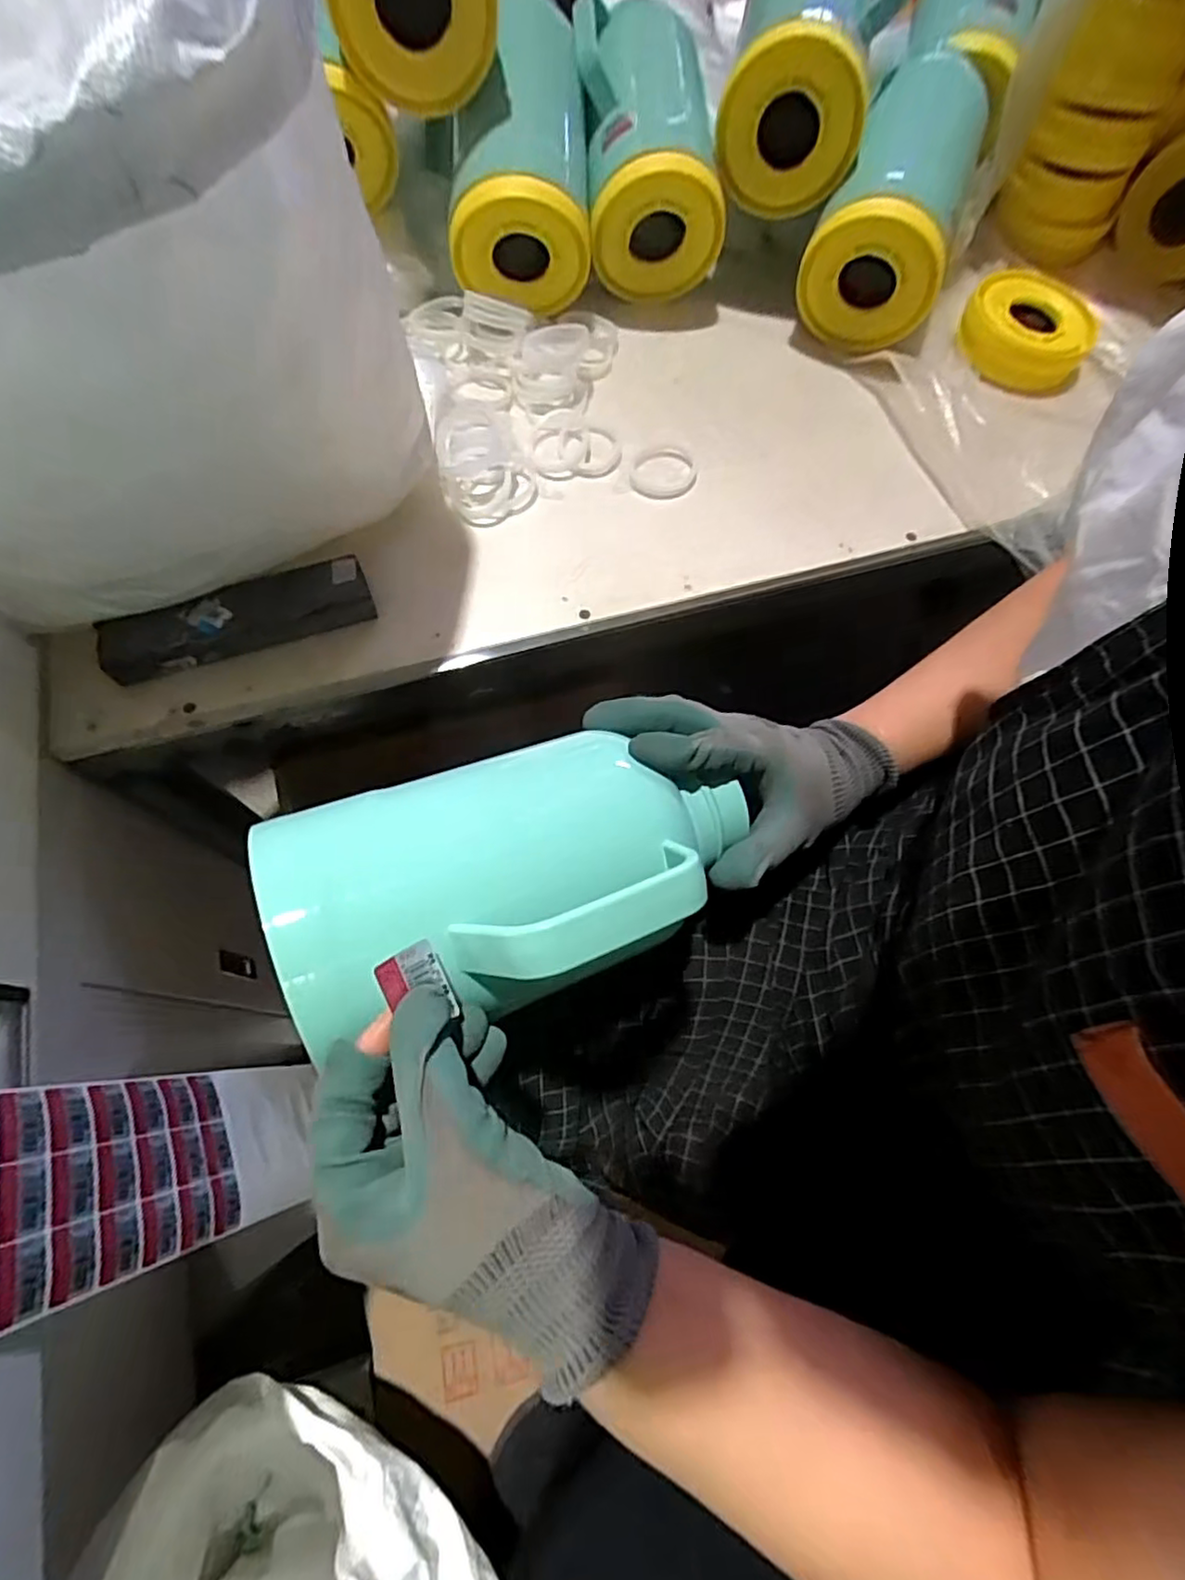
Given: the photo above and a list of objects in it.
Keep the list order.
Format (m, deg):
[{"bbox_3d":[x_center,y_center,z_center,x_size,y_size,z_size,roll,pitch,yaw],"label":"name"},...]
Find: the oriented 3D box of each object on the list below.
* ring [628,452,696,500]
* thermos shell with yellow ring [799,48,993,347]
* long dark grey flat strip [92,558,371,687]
[{"bbox_3d":[0.067,-0.303,0.629,0.059,0.005,0.074,39,71,13],"label":"ring"},{"bbox_3d":[0.368,-0.693,0.784,0.151,0.151,0.291,24,69,7],"label":"thermos shell with yellow ring"},{"bbox_3d":[-0.280,-0.137,0.521,0.198,0.036,0.045,-21,70,-11],"label":"long dark grey flat strip"}]

